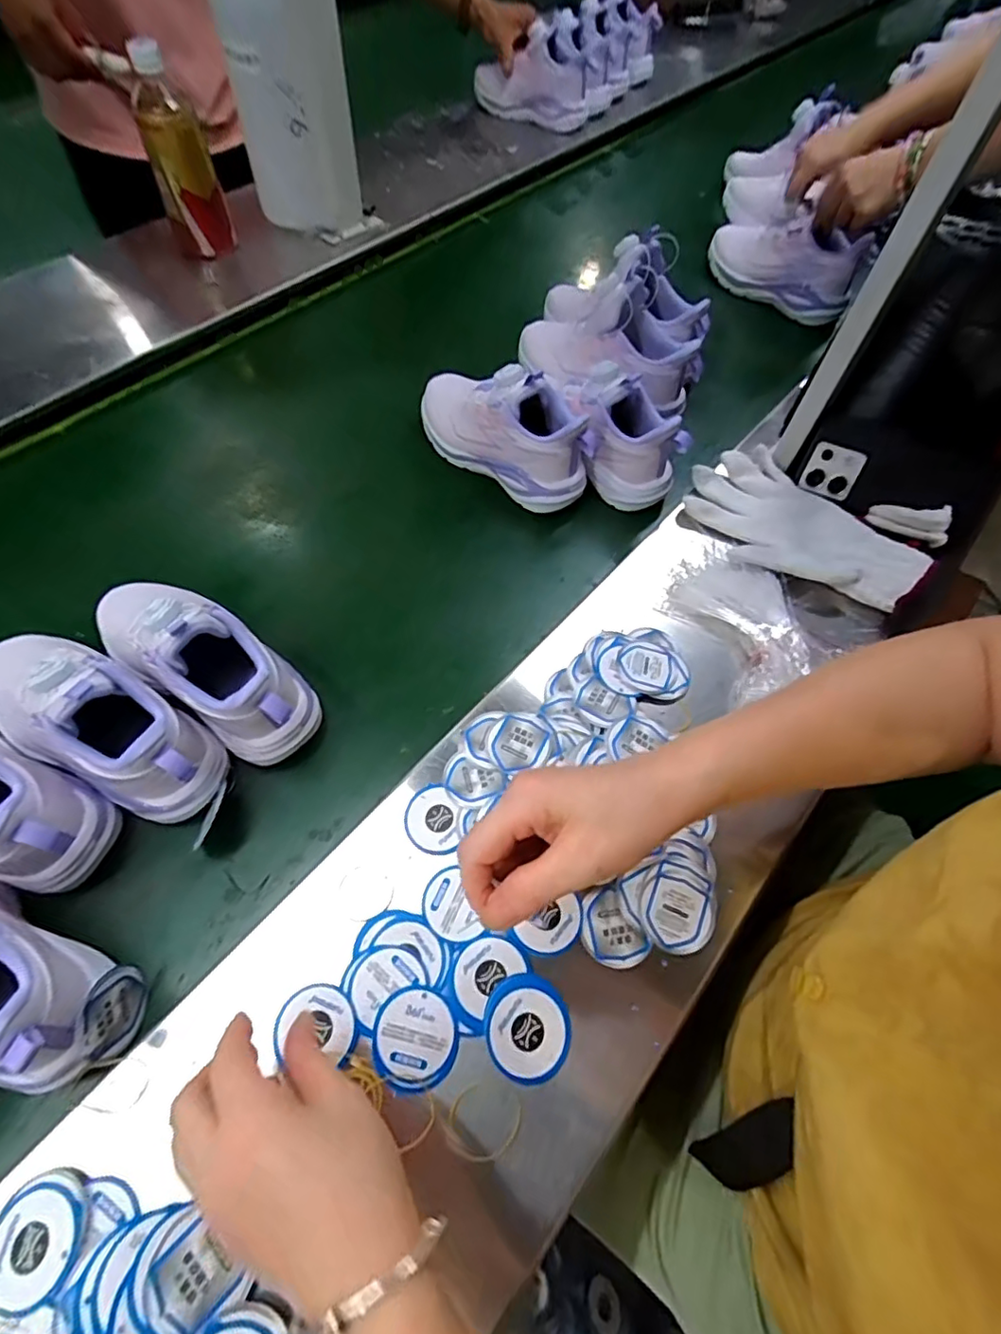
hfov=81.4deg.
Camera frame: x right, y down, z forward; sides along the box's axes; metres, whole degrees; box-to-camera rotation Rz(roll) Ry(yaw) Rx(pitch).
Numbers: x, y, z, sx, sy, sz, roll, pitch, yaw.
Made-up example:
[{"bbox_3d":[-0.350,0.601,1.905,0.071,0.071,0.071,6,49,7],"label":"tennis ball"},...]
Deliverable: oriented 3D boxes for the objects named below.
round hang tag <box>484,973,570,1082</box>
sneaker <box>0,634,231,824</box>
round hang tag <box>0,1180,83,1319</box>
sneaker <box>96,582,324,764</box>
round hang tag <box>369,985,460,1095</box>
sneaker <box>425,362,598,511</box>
[{"bbox_3d":[0.016,0.213,0.345,0.051,0.004,0.052,-1,60,1],"label":"round hang tag"},{"bbox_3d":[-0.283,0.037,0.418,0.188,0.120,0.079,30,65,15],"label":"sneaker"},{"bbox_3d":[-0.238,0.294,0.296,0.045,0.006,0.048,-1,60,1],"label":"round hang tag"},{"bbox_3d":[-0.231,-0.012,0.443,0.210,0.122,0.081,32,66,13],"label":"sneaker"},{"bbox_3d":[-0.050,0.219,0.344,0.050,0.004,0.051,1,64,-2],"label":"round hang tag"},{"bbox_3d":[0.001,-0.242,0.589,0.209,0.118,0.077,39,67,15],"label":"sneaker"}]

